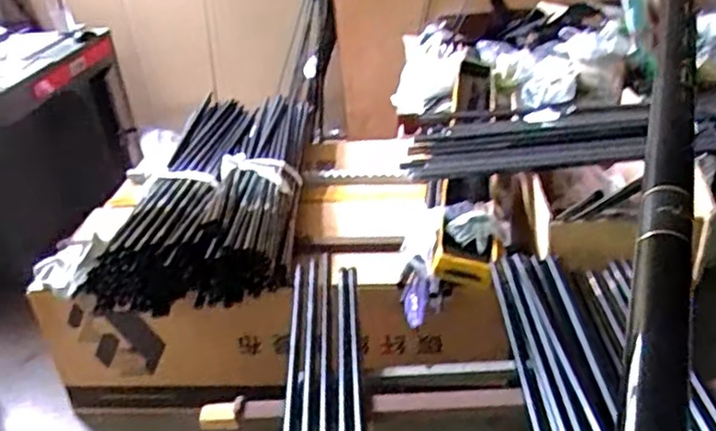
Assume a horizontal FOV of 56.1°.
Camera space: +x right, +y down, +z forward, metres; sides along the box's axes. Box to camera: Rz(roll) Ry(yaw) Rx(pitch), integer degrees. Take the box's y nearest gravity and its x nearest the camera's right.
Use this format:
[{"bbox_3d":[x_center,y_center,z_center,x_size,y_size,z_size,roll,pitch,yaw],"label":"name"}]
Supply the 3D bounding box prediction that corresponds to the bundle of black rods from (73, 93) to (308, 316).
[{"bbox_3d":[-0.407,-0.087,1.907,0.492,0.157,0.924,-5,30,3],"label":"bundle of black rods"}]

